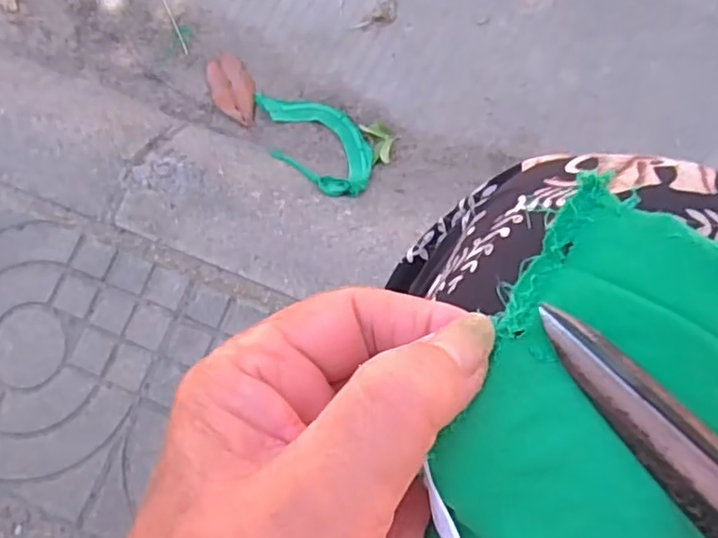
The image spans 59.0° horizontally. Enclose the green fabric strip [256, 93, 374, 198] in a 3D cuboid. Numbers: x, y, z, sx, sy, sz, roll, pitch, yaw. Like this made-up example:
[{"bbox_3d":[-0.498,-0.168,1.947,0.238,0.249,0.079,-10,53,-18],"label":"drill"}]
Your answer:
[{"bbox_3d":[-0.055,-0.166,0.815,0.104,0.022,0.199,-39,67,-25],"label":"green fabric strip"}]

